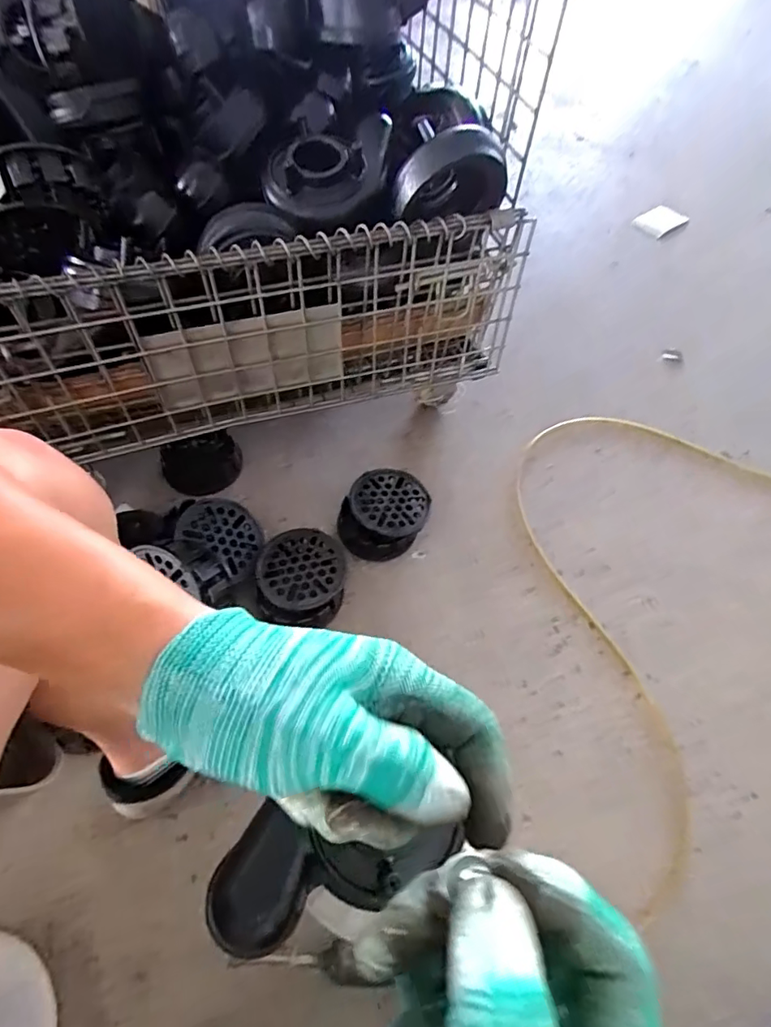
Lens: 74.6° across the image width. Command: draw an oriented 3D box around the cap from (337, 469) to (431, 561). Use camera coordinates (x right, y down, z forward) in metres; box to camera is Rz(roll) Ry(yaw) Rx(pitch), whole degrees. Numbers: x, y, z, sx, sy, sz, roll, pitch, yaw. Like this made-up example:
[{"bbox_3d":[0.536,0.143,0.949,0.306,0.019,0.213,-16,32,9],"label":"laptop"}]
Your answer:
[{"bbox_3d":[-0.001,0.001,0.856,0.133,0.065,0.158,26,60,12],"label":"cap"}]

